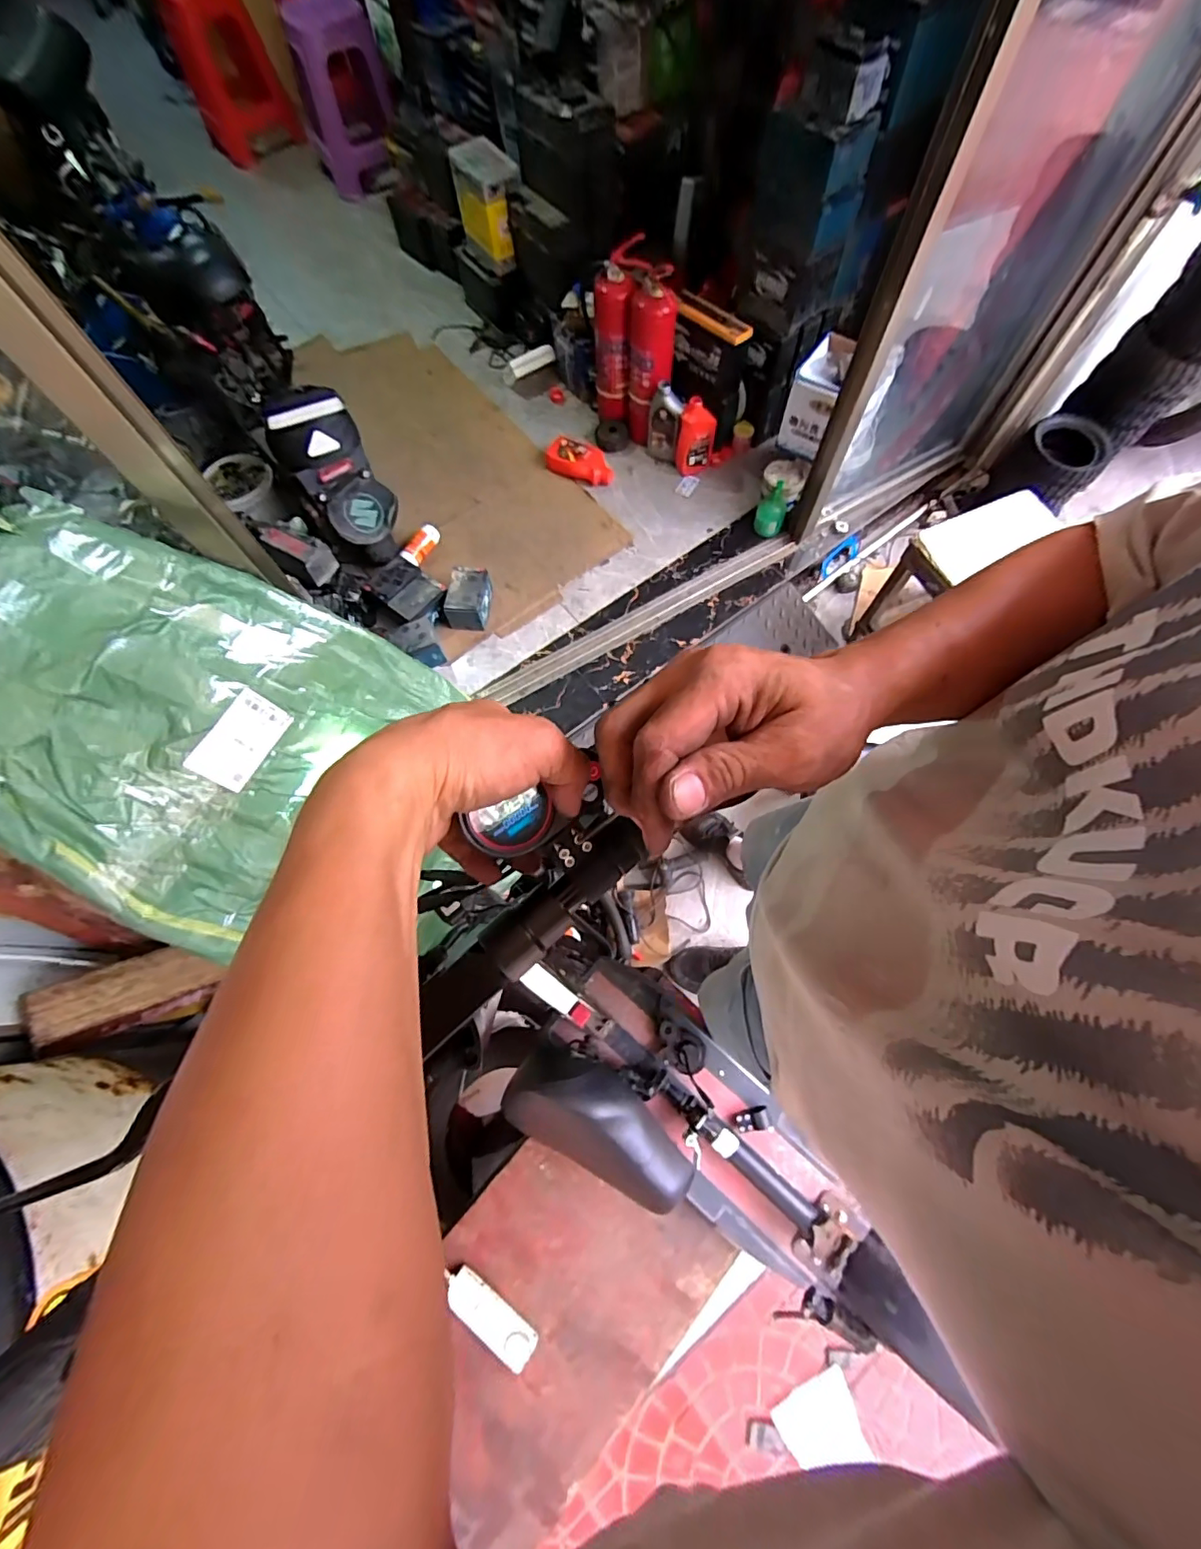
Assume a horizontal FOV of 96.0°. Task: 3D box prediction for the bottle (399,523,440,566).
[{"bbox_3d":[-0.541,-0.687,1.638,0.065,0.052,0.158,24,72,11],"label":"bottle"}]

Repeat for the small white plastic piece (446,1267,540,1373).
[{"bbox_3d":[-0.166,0.794,0.793,0.156,0.029,0.048,35,75,11],"label":"small white plastic piece"}]

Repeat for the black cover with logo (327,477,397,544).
[{"bbox_3d":[-0.638,-0.705,1.466,0.171,0.060,0.137,-45,104,-7],"label":"black cover with logo"}]

